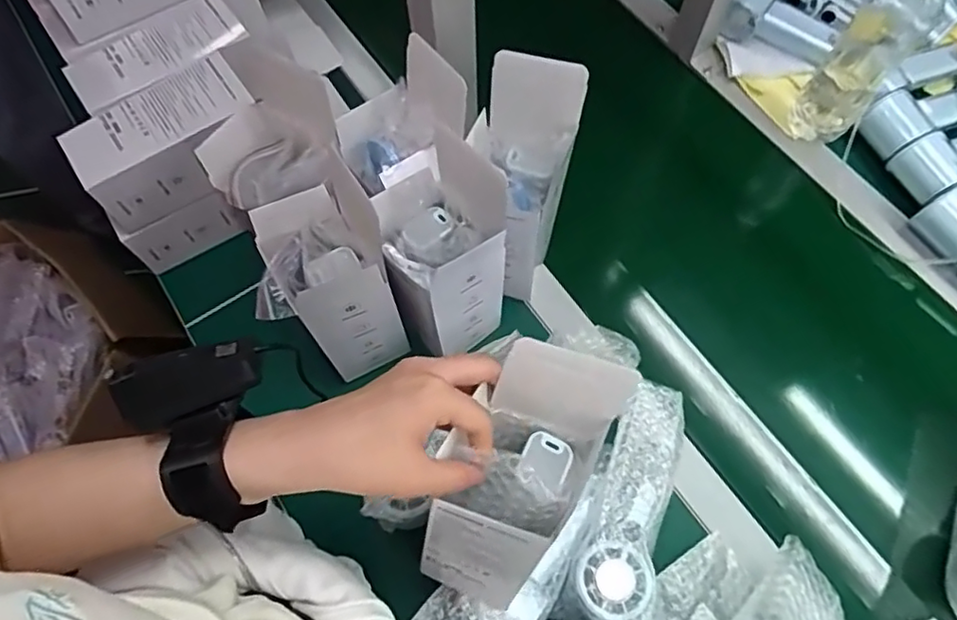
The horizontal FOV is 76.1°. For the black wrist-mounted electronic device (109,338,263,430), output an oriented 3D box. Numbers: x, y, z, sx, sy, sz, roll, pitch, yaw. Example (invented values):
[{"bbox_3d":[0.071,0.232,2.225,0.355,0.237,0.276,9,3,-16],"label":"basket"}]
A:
[{"bbox_3d":[-0.147,0.036,0.313,0.070,0.016,0.031,-17,68,-5],"label":"black wrist-mounted electronic device"}]

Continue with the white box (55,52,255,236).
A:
[{"bbox_3d":[-0.287,-0.156,0.577,0.167,0.069,0.084,-40,72,-13],"label":"white box"}]

